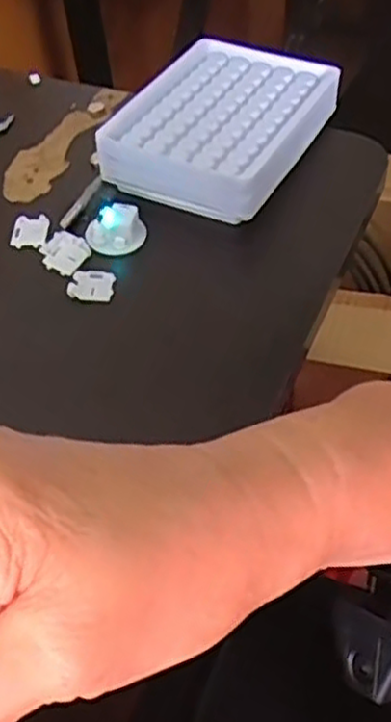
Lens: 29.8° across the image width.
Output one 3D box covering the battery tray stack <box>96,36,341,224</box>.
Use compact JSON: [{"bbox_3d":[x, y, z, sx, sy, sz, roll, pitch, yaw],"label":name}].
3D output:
[{"bbox_3d":[0.017,-0.140,0.437,0.101,0.036,0.127,20,54,20],"label":"battery tray stack"}]

